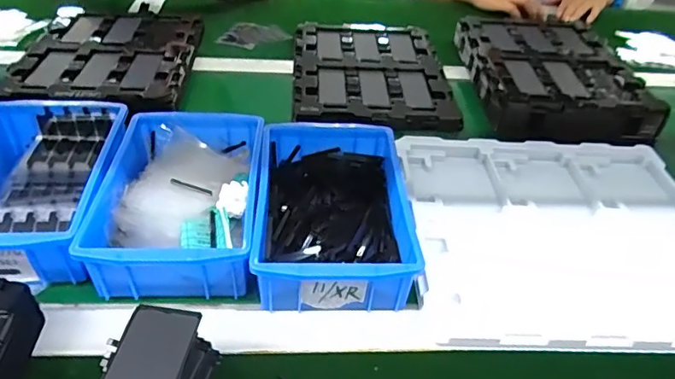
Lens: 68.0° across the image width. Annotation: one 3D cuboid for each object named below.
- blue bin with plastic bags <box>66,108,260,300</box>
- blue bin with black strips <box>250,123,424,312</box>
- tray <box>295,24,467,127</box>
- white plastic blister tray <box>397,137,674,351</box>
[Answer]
[{"bbox_3d":[-0.139,0.008,0.465,0.130,0.061,0.198,1,41,-4],"label":"blue bin with plastic bags"},{"bbox_3d":[-0.006,0.018,0.467,0.128,0.058,0.196,1,41,-4],"label":"blue bin with black strips"},{"bbox_3d":[0.045,-0.177,0.742,0.217,0.021,0.289,0,41,-6],"label":"tray"},{"bbox_3d":[0.235,0.036,0.511,0.318,0.011,0.286,2,41,-3],"label":"white plastic blister tray"}]

